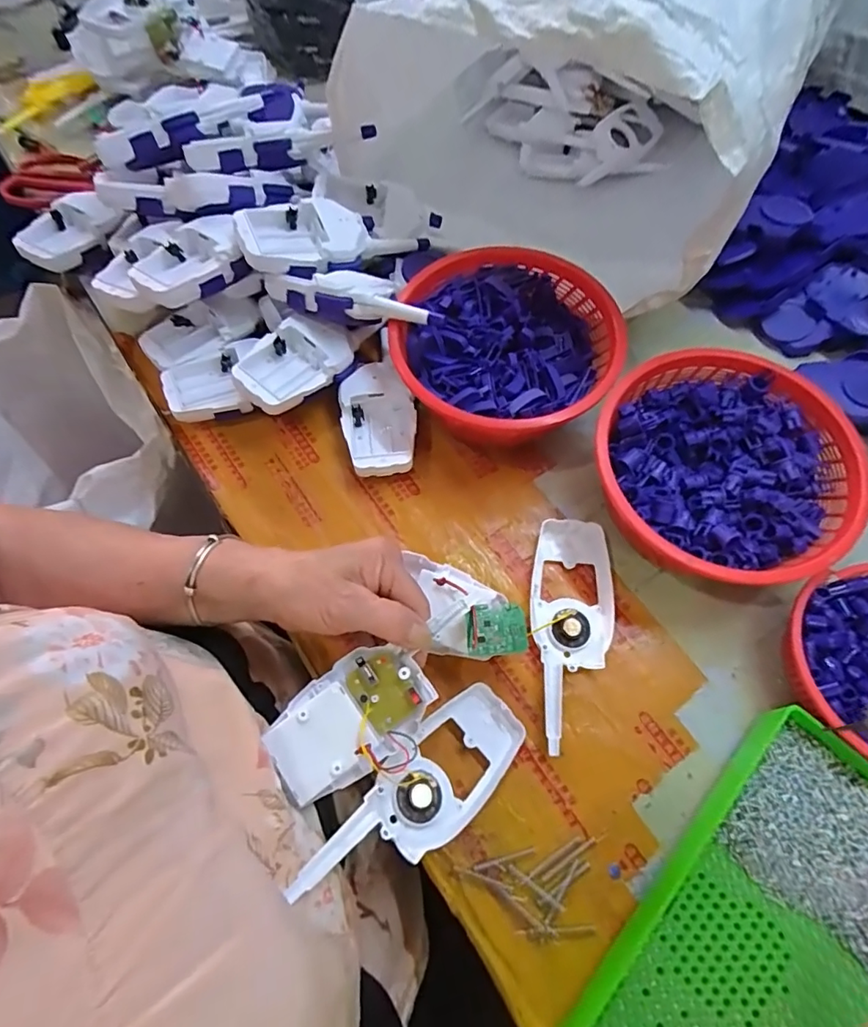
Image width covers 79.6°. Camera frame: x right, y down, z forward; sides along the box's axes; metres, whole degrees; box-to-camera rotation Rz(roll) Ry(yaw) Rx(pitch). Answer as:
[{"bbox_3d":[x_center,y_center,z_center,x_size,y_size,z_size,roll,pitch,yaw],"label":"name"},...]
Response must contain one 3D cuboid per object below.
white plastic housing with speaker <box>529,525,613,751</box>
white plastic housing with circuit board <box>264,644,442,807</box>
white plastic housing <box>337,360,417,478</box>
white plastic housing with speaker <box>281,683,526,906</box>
[{"bbox_3d":[0.102,0.084,0.385,0.058,0.014,0.164,7,67,4],"label":"white plastic housing with speaker"},{"bbox_3d":[-0.051,0.126,0.320,0.099,0.017,0.062,-32,70,-12],"label":"white plastic housing with circuit board"},{"bbox_3d":[-0.047,-0.079,0.451,0.060,0.032,0.102,-8,67,-3],"label":"white plastic housing"},{"bbox_3d":[-0.009,0.169,0.315,0.164,0.016,0.058,-25,66,-39],"label":"white plastic housing with speaker"}]

